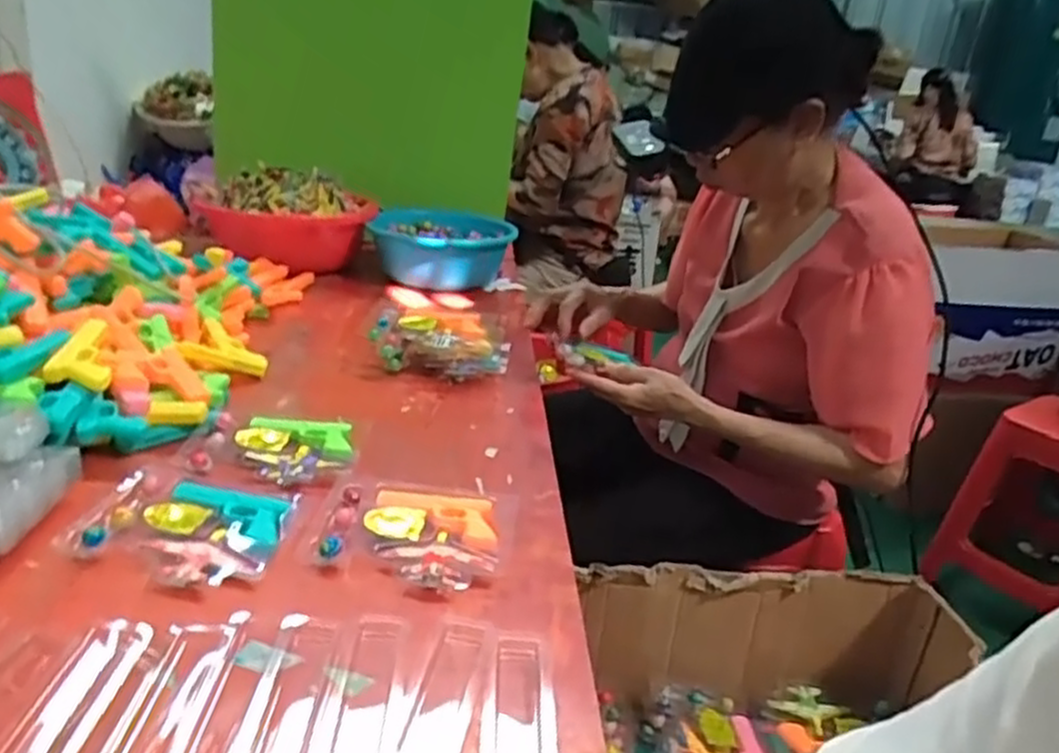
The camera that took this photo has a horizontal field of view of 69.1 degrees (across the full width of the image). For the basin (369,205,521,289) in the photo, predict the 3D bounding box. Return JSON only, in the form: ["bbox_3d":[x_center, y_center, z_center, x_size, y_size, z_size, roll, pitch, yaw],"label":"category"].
[{"bbox_3d":[-0.173,-0.244,1.478,0.256,0.119,0.236,0,24,-16],"label":"basin"}]

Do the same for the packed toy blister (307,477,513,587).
[{"bbox_3d":[-0.103,0.134,0.687,0.160,0.018,0.134,8,22,1],"label":"packed toy blister"}]

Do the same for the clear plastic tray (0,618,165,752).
[{"bbox_3d":[-0.280,0.207,0.481,0.061,0.012,0.139,6,22,-3],"label":"clear plastic tray"}]

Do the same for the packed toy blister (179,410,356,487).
[{"bbox_3d":[-0.266,0.072,0.792,0.159,0.017,0.110,5,22,-7],"label":"packed toy blister"}]

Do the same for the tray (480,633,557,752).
[{"bbox_3d":[-0.009,0.224,0.522,0.048,0.005,0.136,6,22,-5],"label":"tray"}]

